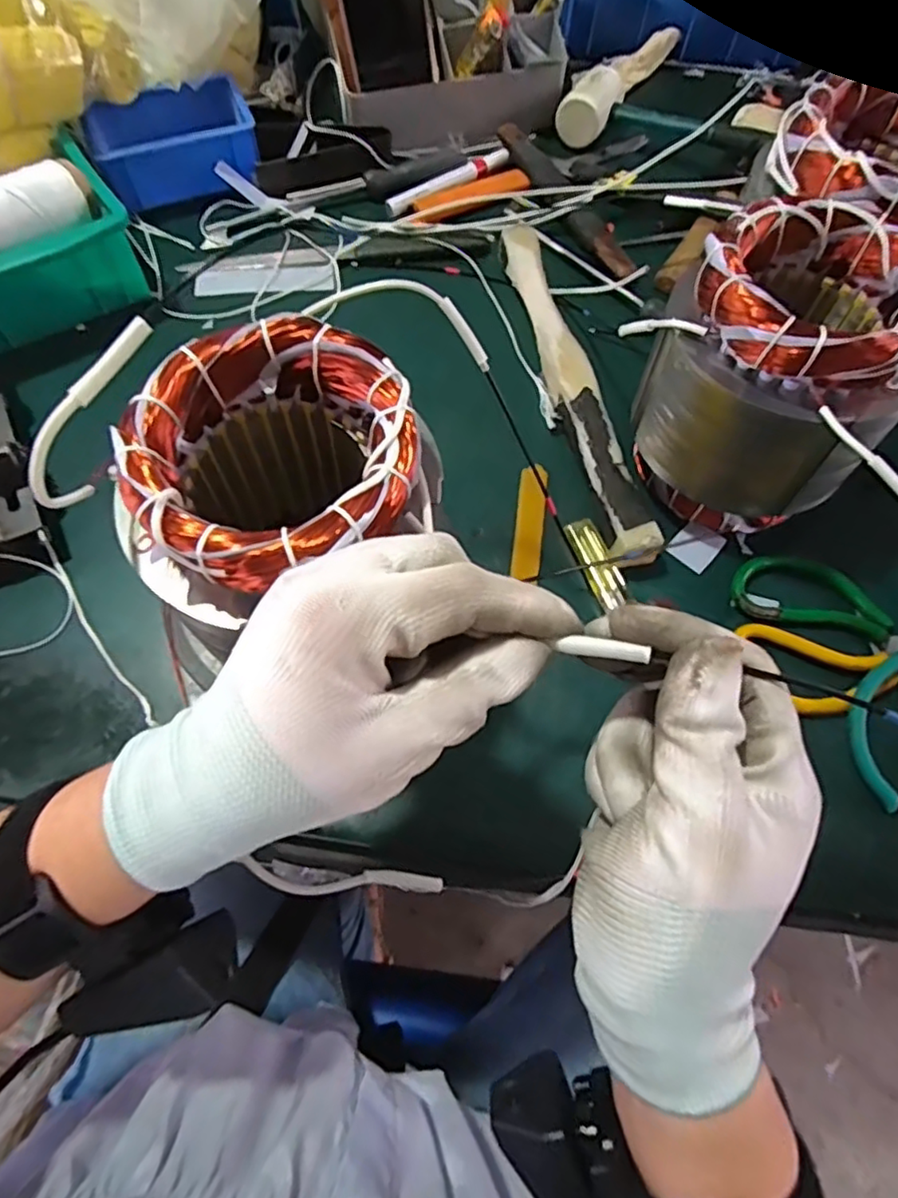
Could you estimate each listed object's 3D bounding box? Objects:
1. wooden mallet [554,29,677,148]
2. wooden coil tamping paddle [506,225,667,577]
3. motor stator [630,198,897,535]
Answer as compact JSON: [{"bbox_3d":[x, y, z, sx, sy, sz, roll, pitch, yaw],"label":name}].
[{"bbox_3d":[0.185,-0.560,0.660,0.045,0.041,0.229,30,69,11],"label":"wooden mallet"},{"bbox_3d":[0.091,-0.172,0.483,0.034,0.031,0.320,-12,68,-7],"label":"wooden coil tamping paddle"},{"bbox_3d":[0.207,-0.142,0.400,0.145,0.148,0.133,39,71,14],"label":"motor stator"}]

